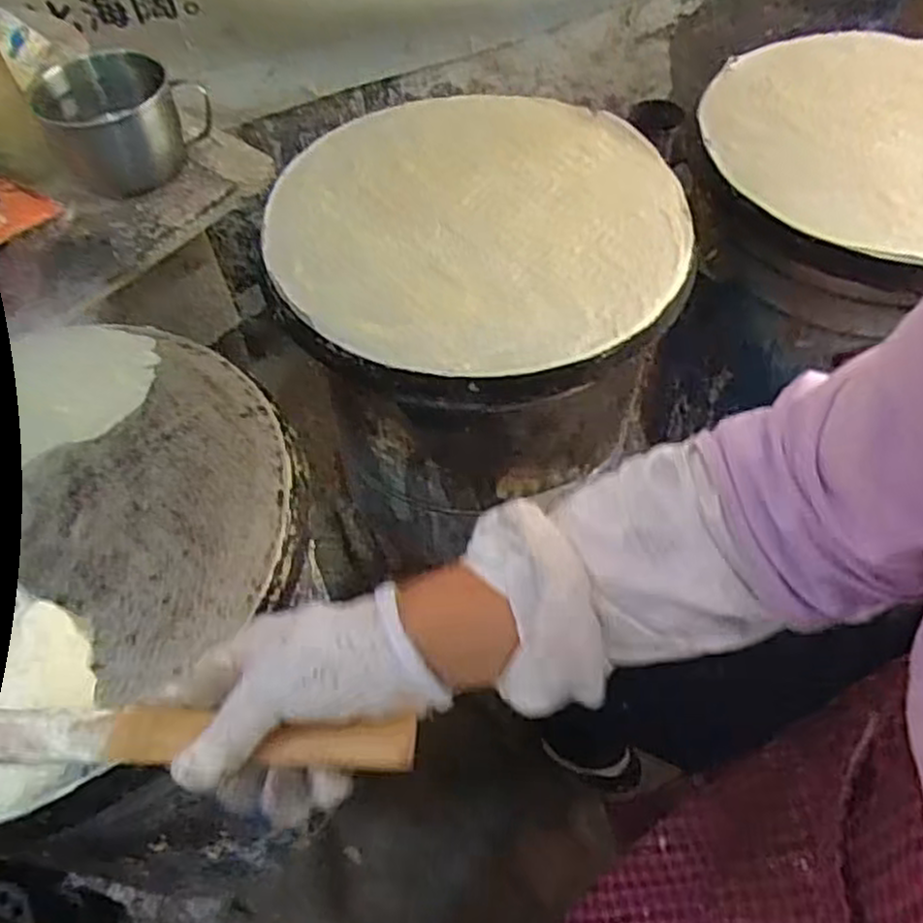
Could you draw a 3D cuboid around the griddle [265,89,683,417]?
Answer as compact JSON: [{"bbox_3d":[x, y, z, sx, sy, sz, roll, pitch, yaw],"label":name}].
[{"bbox_3d":[0.014,-0.223,0.702,0.372,0.034,0.399,-1,56,2],"label":"griddle"}]

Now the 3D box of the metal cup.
[{"bbox_3d":[-0.368,-0.378,0.842,0.170,0.091,0.106,-37,62,-20],"label":"metal cup"}]

